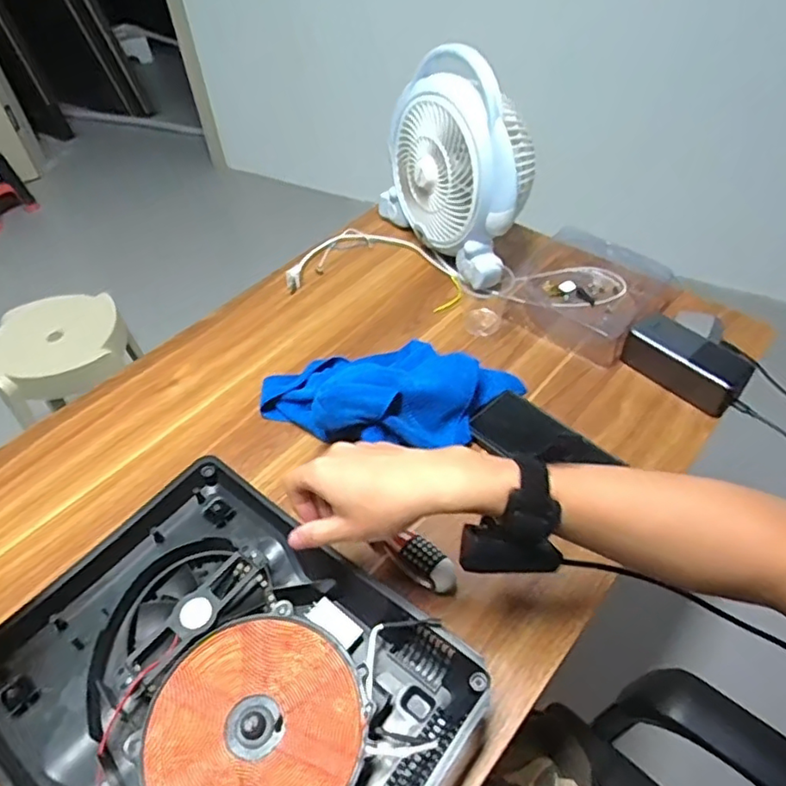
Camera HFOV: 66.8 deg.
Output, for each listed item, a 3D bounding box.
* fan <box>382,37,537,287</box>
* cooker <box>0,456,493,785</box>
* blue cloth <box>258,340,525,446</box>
[{"bbox_3d":[0.094,-0.307,0.801,0.126,0.245,0.265,-30,53,-21],"label":"fan"},{"bbox_3d":[-0.134,0.229,0.460,0.343,0.047,0.267,30,57,27],"label":"cooker"},{"bbox_3d":[-0.008,0.000,0.651,0.275,0.084,0.127,6,49,9],"label":"blue cloth"}]

